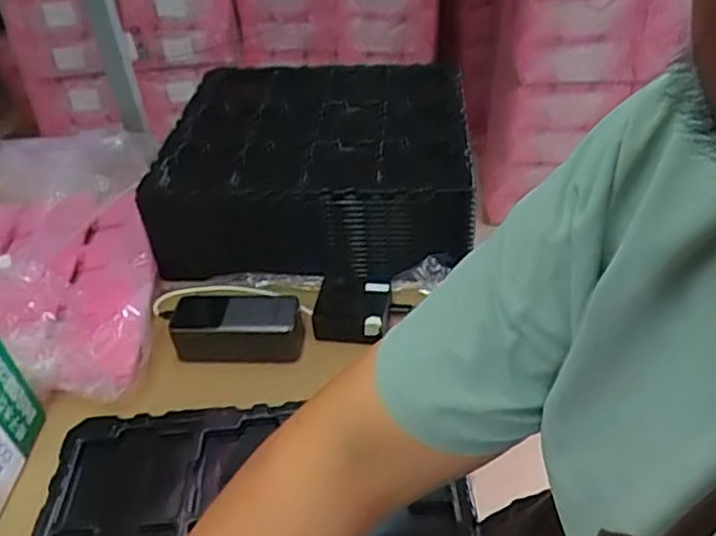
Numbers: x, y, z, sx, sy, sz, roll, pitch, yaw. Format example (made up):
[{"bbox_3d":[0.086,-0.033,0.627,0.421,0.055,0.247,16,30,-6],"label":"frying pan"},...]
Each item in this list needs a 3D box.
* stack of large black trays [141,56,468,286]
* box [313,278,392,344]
[{"bbox_3d":[-0.050,-0.150,0.862,0.370,0.109,0.382,0,40,4],"label":"stack of large black trays"},{"bbox_3d":[-0.007,0.045,0.714,0.079,0.049,0.077,4,40,9],"label":"box"}]

